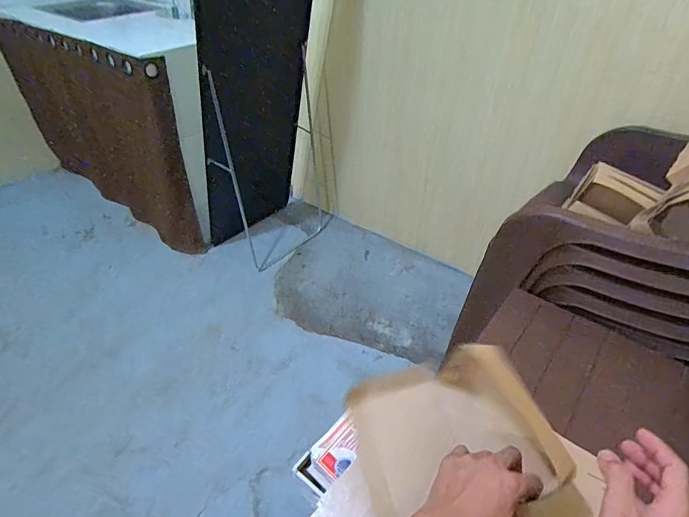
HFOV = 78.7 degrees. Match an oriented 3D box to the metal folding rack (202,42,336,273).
[{"bbox_3d":[-0.254,-0.389,1.665,0.267,0.690,0.501,33,50,31],"label":"metal folding rack"}]

